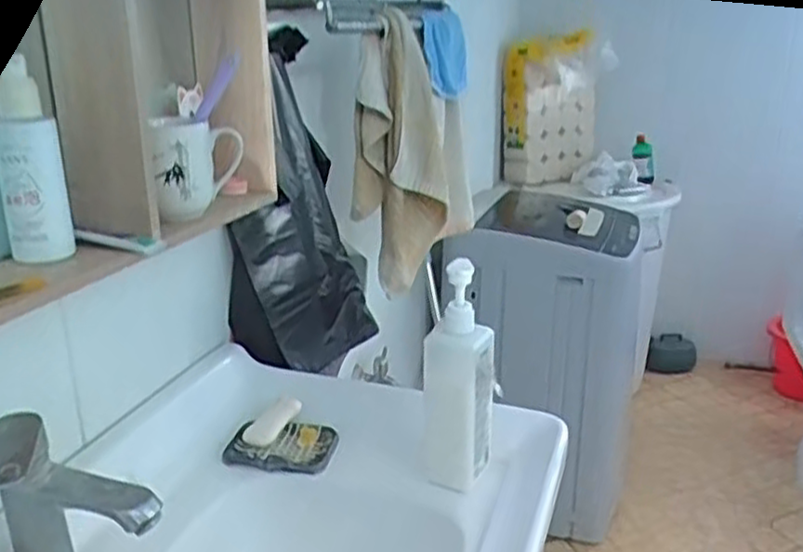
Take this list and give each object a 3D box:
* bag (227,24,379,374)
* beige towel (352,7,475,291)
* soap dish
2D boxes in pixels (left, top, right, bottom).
[{"bbox_3d":[-0.120,-0.075,0.967,0.216,0.426,0.070,-14,22,-36],"label":"bag"},{"bbox_3d":[0.013,-0.161,1.038,0.157,0.367,0.104,-1,17,0],"label":"beige towel"},{"bbox_3d":[-0.139,0.197,0.854,0.121,0.021,0.079,1,17,8],"label":"soap dish"}]

